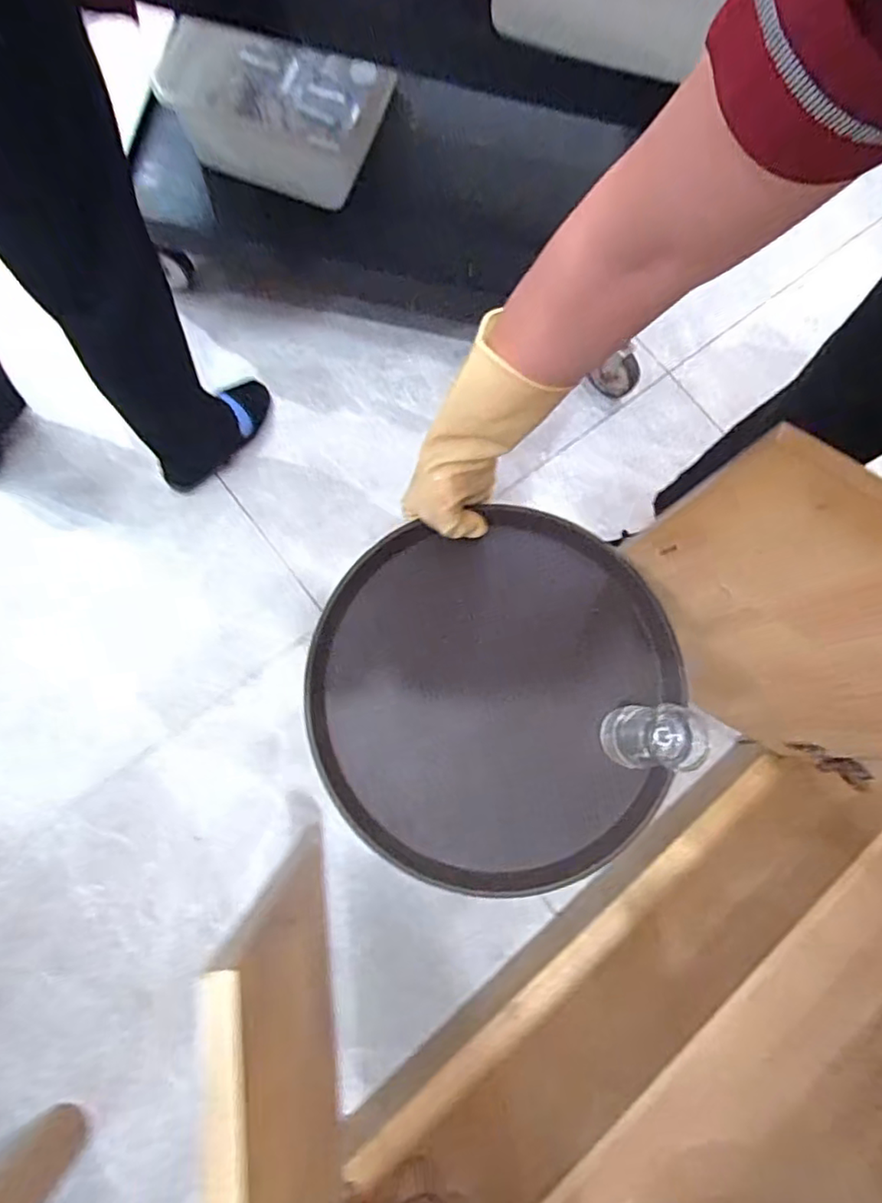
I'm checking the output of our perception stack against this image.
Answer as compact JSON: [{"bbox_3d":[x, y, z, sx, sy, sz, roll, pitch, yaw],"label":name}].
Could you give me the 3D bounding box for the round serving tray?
[{"bbox_3d":[0.052,0.085,0.559,0.328,0.030,0.321,0,75,0],"label":"round serving tray"}]

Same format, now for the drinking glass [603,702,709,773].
[{"bbox_3d":[0.177,0.114,0.517,0.056,0.094,0.053,6,75,1],"label":"drinking glass"}]

